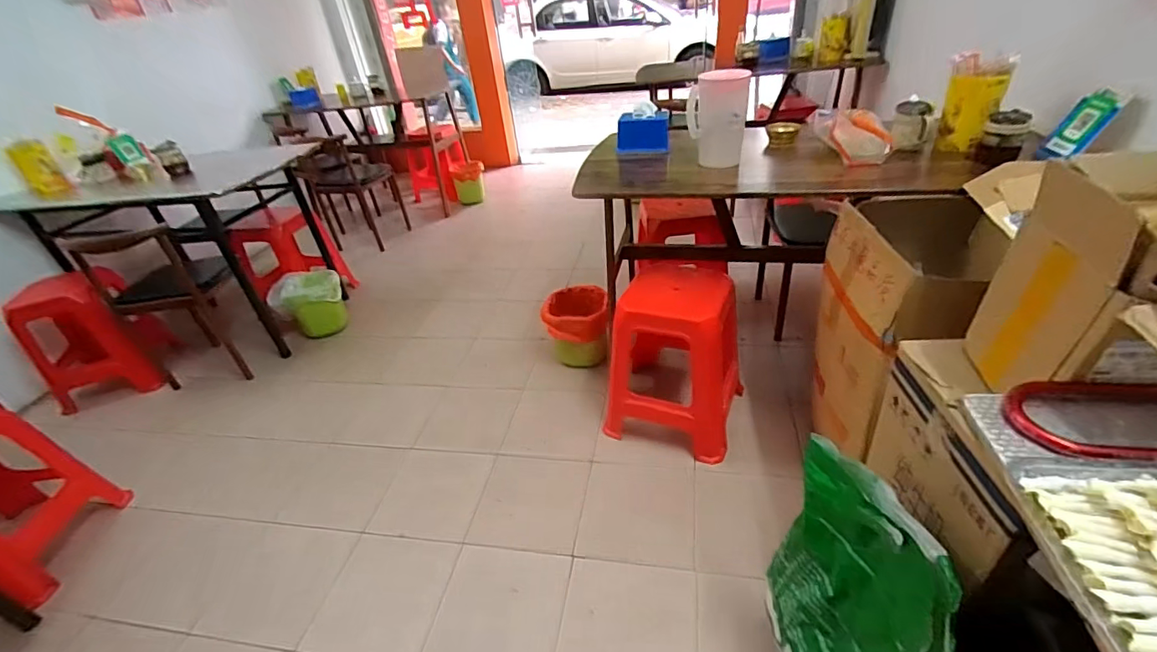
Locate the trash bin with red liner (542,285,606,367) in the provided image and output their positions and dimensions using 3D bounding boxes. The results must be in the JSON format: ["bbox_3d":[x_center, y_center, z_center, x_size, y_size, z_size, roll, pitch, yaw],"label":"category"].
[{"bbox_3d":[-0.001,0.003,1.827,0.218,0.241,0.207,-2,35,8],"label":"trash bin with red liner"}]

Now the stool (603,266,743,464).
[{"bbox_3d":[0.277,0.114,1.451,0.340,0.451,0.301,11,39,25],"label":"stool"}]

